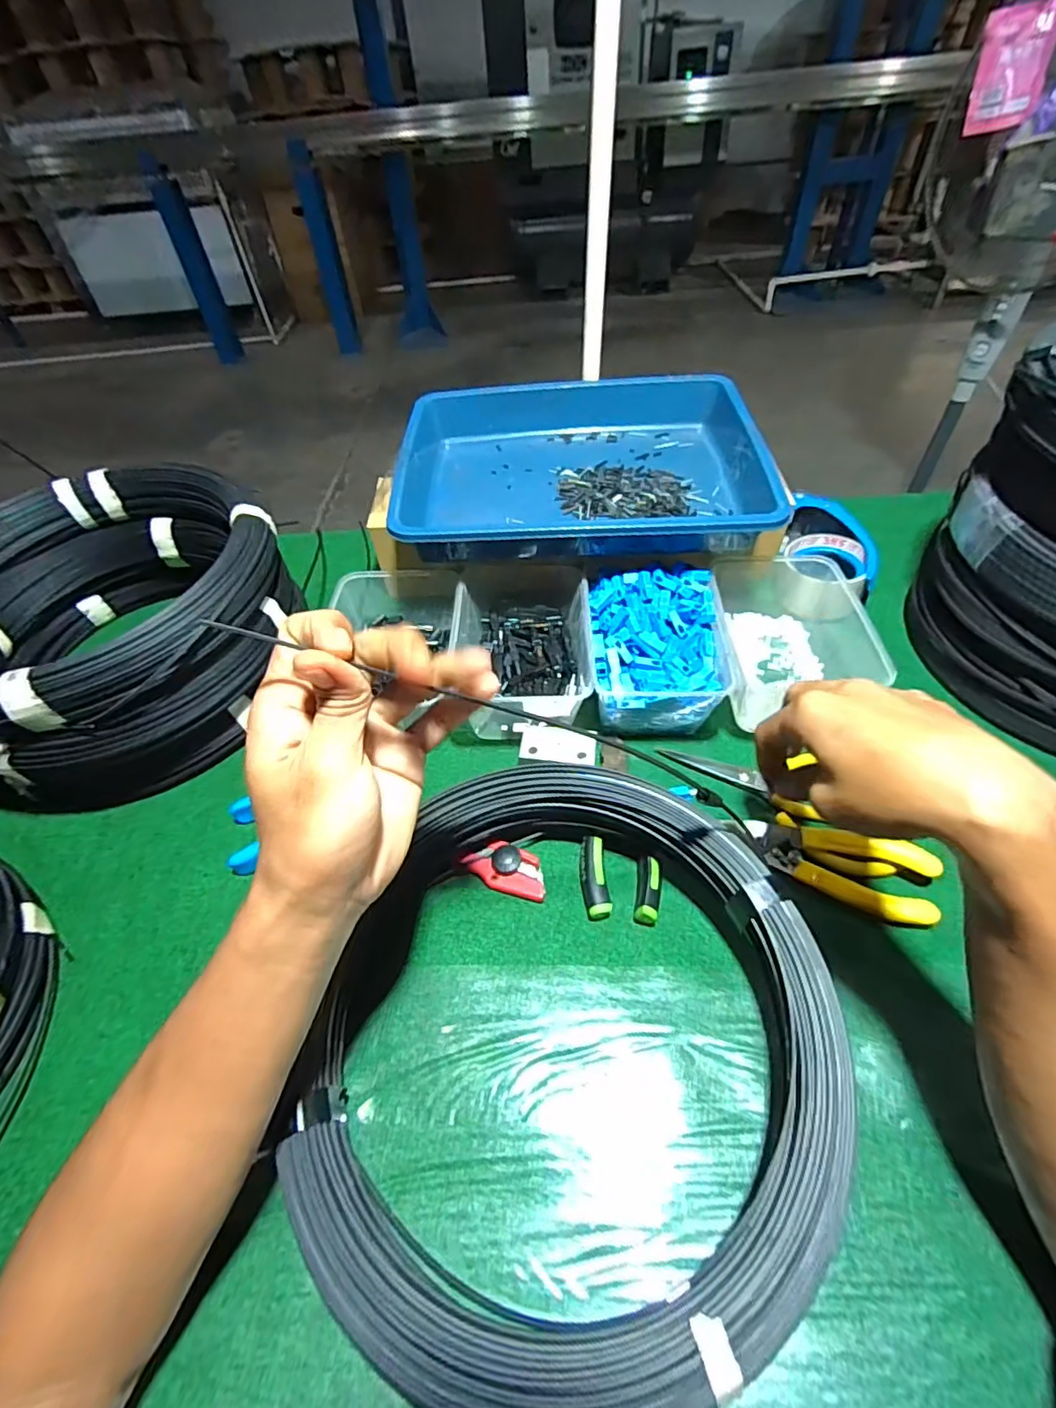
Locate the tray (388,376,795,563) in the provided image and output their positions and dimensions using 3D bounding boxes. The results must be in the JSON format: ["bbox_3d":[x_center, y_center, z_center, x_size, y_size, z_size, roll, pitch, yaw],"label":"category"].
[{"bbox_3d":[0.050,-0.244,0.581,0.338,0.064,0.255,-2,48,3],"label":"tray"}]

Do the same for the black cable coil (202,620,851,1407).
[{"bbox_3d":[0.011,0.166,0.340,0.296,0.060,0.341,-22,52,-12],"label":"black cable coil"}]

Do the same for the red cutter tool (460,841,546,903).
[{"bbox_3d":[-0.018,0.122,0.421,0.064,0.015,0.033,8,52,12],"label":"red cutter tool"}]

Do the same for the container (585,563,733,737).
[{"bbox_3d":[0.114,-0.055,0.517,0.120,0.073,0.159,-3,51,3],"label":"container"}]

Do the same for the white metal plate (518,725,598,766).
[{"bbox_3d":[0.025,0.034,0.470,0.062,0.004,0.033,1,65,4],"label":"white metal plate"}]

